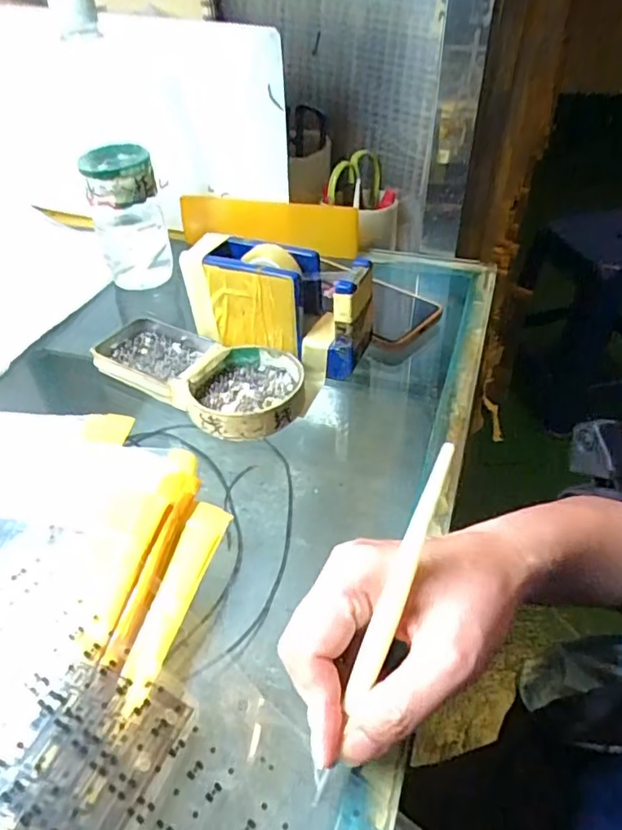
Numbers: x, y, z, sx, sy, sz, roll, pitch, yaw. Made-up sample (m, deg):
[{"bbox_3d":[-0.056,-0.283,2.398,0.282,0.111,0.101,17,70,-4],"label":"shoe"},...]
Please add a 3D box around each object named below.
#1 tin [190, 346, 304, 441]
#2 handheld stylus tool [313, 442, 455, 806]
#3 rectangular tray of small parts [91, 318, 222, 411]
[{"bbox_3d":[-0.046,-0.018,0.414,0.079,0.021,0.084,-1,42,1],"label":"tin"},{"bbox_3d":[0.029,0.083,0.233,0.007,0.005,0.152,21,91,25],"label":"handheld stylus tool"},{"bbox_3d":[-0.120,-0.046,0.452,0.113,0.022,0.069,21,47,24],"label":"rectangular tray of small parts"}]

